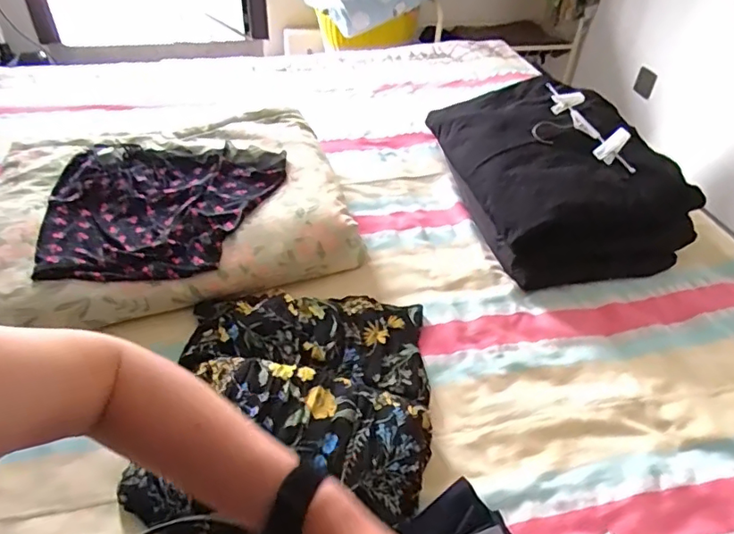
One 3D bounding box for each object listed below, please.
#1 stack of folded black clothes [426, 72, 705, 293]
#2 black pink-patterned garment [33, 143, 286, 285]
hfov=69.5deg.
[{"bbox_3d":[0.333,-0.184,0.966,0.318,0.141,0.461,-10,43,-10],"label":"stack of folded black clothes"},{"bbox_3d":[-0.328,-0.101,0.855,0.344,0.039,0.339,2,42,-1],"label":"black pink-patterned garment"}]

